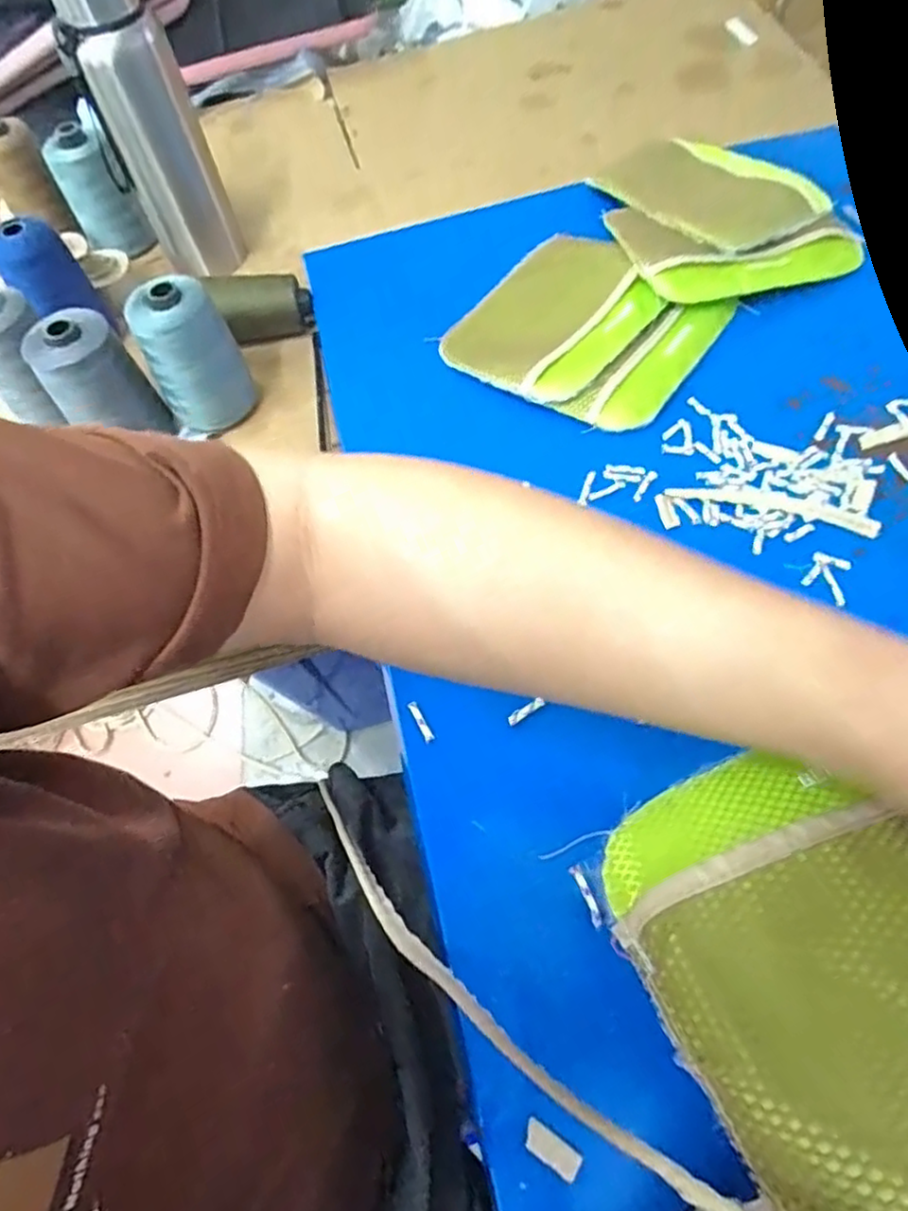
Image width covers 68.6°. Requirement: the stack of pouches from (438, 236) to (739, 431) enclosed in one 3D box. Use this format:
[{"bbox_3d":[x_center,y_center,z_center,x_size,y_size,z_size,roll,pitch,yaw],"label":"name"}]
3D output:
[{"bbox_3d":[0.107,-0.233,0.549,0.193,0.023,0.177,31,71,20],"label":"stack of pouches"}]

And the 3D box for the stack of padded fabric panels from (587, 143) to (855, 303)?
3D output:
[{"bbox_3d":[0.227,-0.354,0.601,0.184,0.027,0.219,-18,63,-2],"label":"stack of padded fabric panels"}]

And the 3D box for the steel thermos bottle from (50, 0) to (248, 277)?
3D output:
[{"bbox_3d":[-0.266,-0.424,0.594,0.077,0.268,0.071,-24,63,-5],"label":"steel thermos bottle"}]

